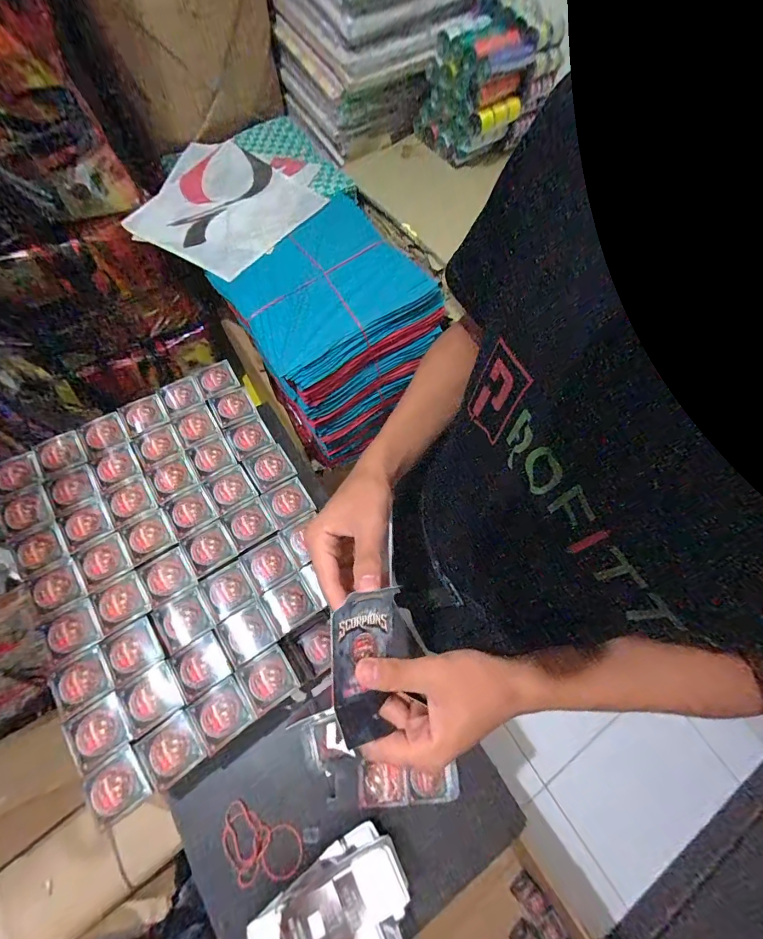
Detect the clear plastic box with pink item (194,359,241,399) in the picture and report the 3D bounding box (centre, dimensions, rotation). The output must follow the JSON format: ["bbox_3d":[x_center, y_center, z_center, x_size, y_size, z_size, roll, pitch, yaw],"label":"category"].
[{"bbox_3d":[-0.263,-0.145,0.630,0.058,0.020,0.058,-27,72,-13],"label":"clear plastic box with pink item"}]

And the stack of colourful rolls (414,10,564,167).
[{"bbox_3d":[0.233,-0.867,0.887,0.242,0.217,0.170,-29,72,-14],"label":"stack of colourful rolls"}]

